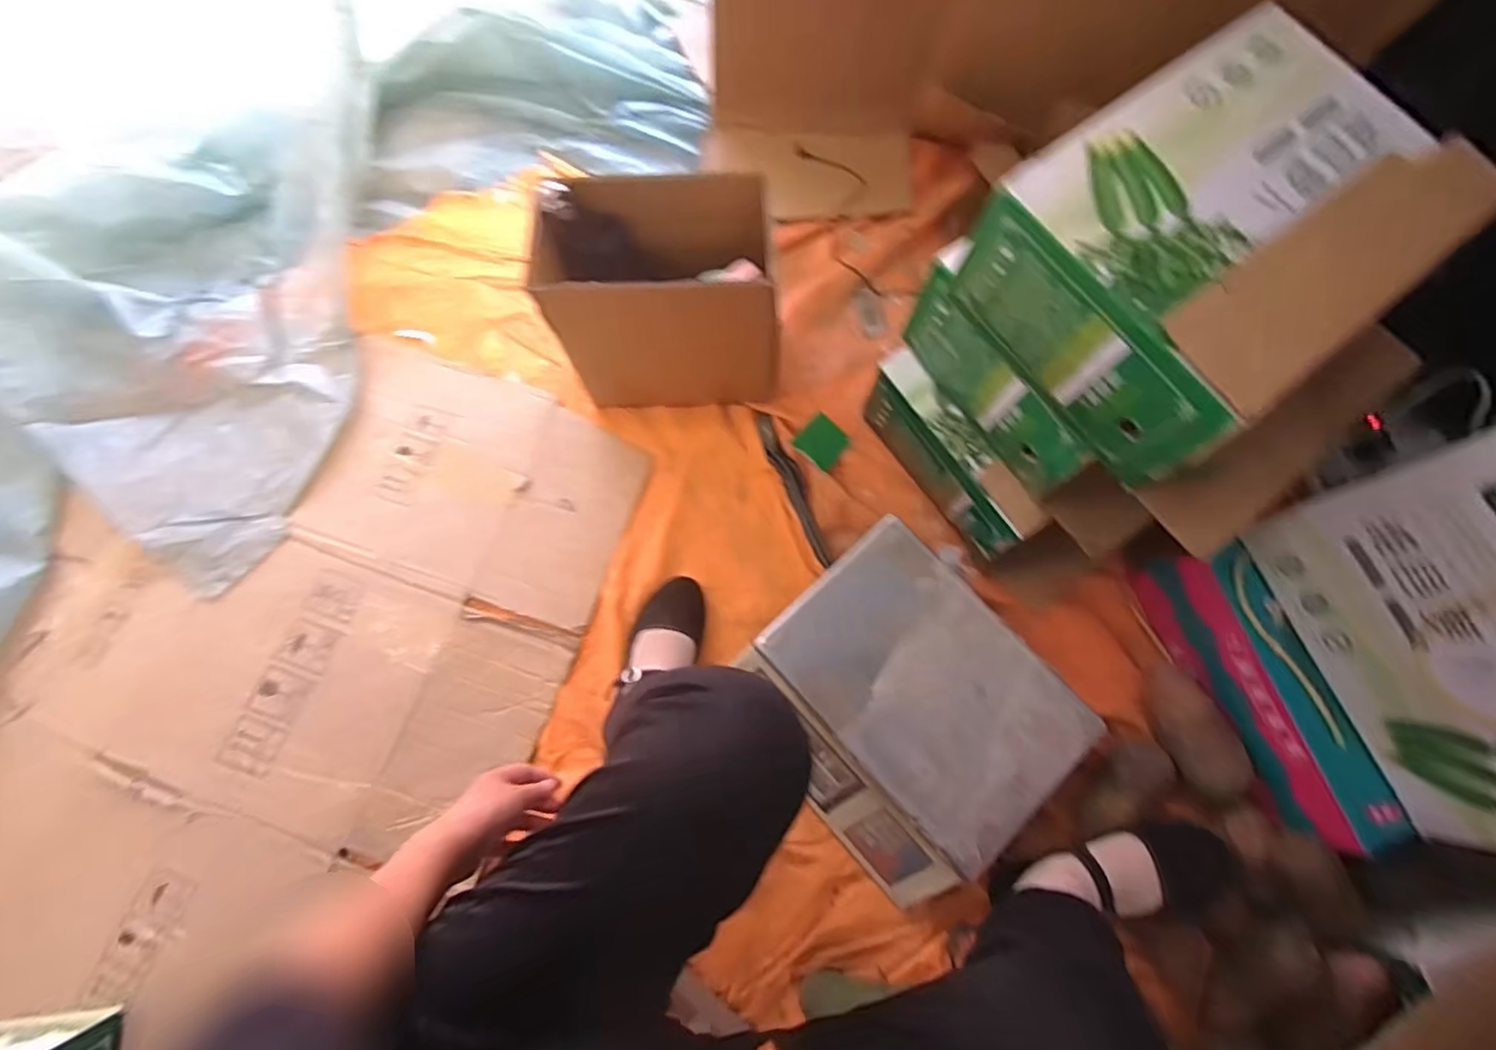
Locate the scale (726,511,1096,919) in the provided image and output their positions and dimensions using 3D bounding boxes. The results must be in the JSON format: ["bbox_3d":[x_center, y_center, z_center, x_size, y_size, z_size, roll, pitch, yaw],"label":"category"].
[{"bbox_3d":[0.178,0.212,0.734,0.295,0.101,0.329,-42,79,-11],"label":"scale"}]

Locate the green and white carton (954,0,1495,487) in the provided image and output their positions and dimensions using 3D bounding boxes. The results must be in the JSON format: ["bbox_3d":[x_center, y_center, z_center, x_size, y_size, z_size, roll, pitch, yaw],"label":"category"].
[{"bbox_3d":[0.404,-0.249,0.559,0.354,0.126,0.258,-36,78,-10],"label":"green and white carton"}]

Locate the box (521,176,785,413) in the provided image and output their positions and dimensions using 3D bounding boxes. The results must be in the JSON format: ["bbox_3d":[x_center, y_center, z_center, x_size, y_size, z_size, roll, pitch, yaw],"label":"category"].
[{"bbox_3d":[-0.096,-0.271,0.785,0.253,0.249,0.148,-3,75,-2],"label":"box"}]

